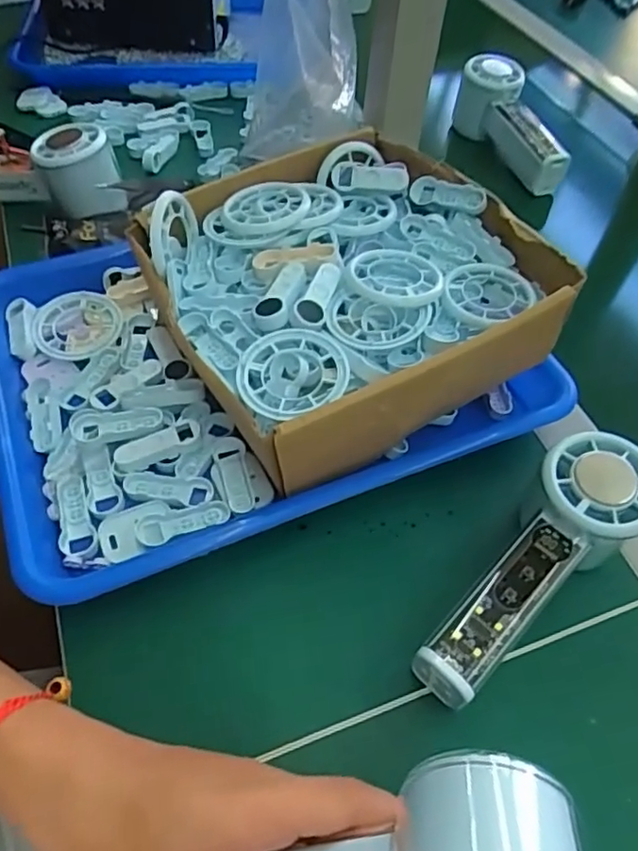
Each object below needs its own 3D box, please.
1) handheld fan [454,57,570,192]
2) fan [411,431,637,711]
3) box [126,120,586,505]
[{"bbox_3d":[0.176,-0.273,0.556,0.050,0.066,0.138,-10,55,-11],"label":"handheld fan"},{"bbox_3d":[0.106,0.071,0.305,0.055,0.050,0.156,40,75,23],"label":"fan"},{"bbox_3d":[0.017,-0.076,0.380,0.211,0.091,0.206,-23,58,-19],"label":"box"}]

